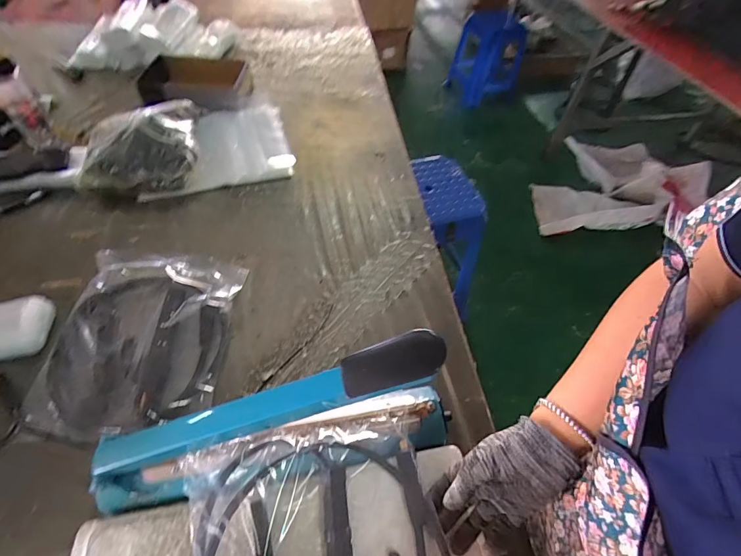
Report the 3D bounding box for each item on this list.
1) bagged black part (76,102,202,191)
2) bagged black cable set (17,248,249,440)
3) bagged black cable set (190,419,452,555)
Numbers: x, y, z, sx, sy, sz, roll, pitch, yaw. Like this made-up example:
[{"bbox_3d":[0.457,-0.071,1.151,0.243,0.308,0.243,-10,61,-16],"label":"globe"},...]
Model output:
[{"bbox_3d":[-0.478,-0.282,0.811,0.218,0.074,0.269,-7,52,-11],"label":"bagged black part"},{"bbox_3d":[-0.332,0.078,0.563,0.231,0.040,0.277,2,51,-4],"label":"bagged black cable set"},{"bbox_3d":[-0.040,0.271,0.364,0.240,0.044,0.239,-9,53,-13],"label":"bagged black cable set"}]

